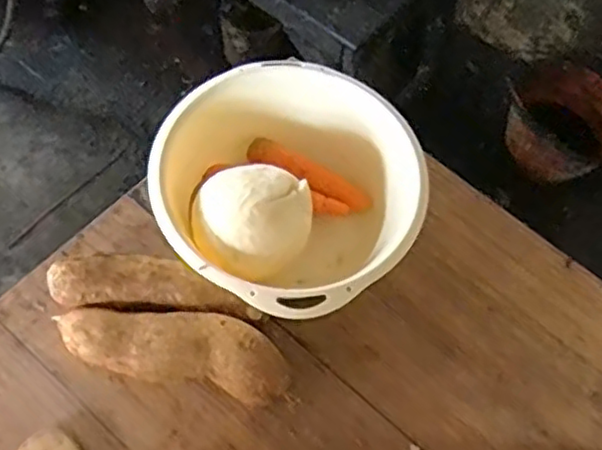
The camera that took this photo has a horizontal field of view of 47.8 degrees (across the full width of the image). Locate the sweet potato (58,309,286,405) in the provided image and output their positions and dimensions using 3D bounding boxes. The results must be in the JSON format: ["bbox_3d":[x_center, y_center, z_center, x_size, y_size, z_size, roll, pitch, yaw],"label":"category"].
[{"bbox_3d":[-0.114,0.109,0.603,0.206,0.055,0.066,13,62,2],"label":"sweet potato"}]

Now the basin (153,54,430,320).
[{"bbox_3d":[-0.009,-0.029,0.653,0.234,0.109,0.243,1,63,-3],"label":"basin"}]

